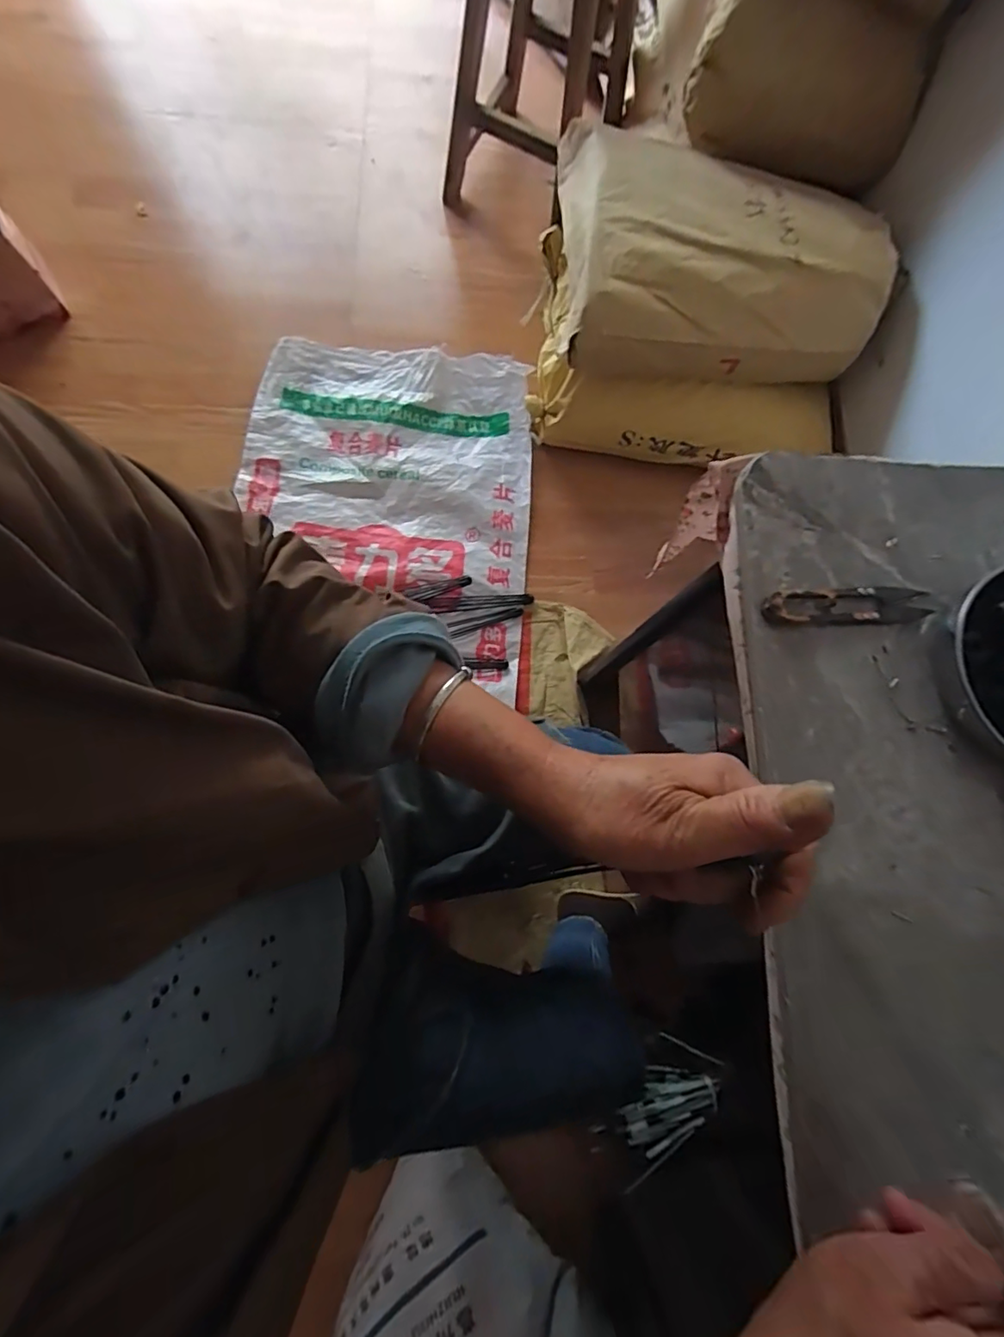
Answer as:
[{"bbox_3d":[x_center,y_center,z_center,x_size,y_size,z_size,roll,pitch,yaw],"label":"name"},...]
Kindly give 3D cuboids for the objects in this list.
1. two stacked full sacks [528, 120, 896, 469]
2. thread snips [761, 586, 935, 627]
[{"bbox_3d":[0.381,-0.707,1.079,0.606,0.319,0.468,10,77,-3],"label":"two stacked full sacks"},{"bbox_3d":[0.232,-0.042,0.356,0.118,0.013,0.025,-3,78,-5],"label":"thread snips"}]

